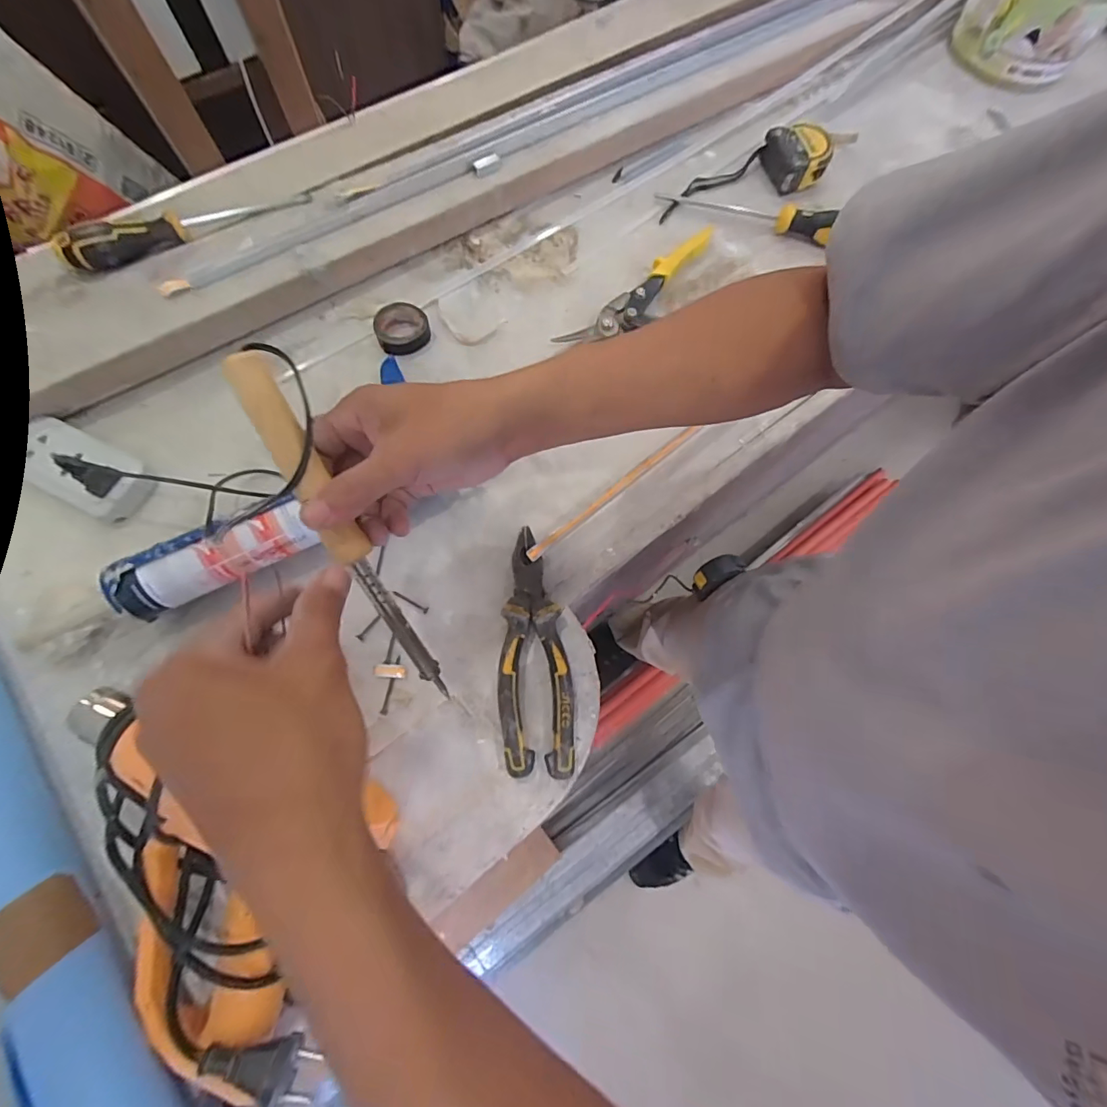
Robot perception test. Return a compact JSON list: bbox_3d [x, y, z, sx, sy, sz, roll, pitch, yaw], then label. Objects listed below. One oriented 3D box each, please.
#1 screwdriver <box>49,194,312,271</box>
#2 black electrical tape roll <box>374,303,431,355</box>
[{"bbox_3d":[-0.349,-0.318,0.459,0.220,0.037,0.027,-31,76,-11],"label":"screwdriver"},{"bbox_3d":[-0.157,-0.236,0.496,0.053,0.020,0.054,1,73,-2],"label":"black electrical tape roll"}]

